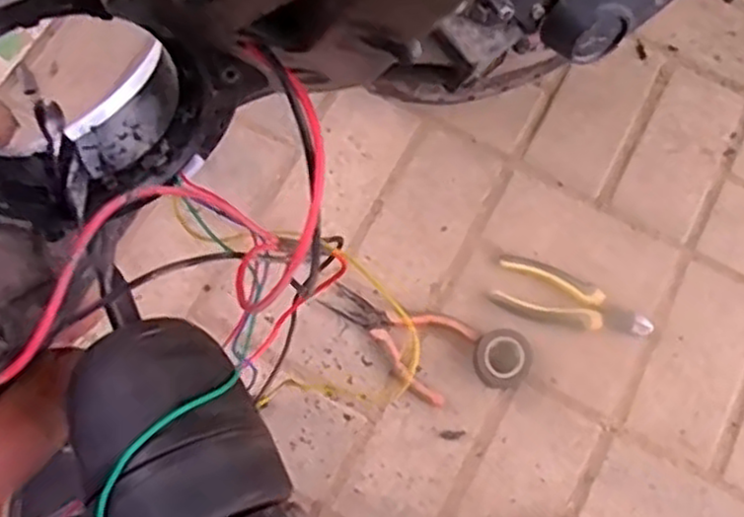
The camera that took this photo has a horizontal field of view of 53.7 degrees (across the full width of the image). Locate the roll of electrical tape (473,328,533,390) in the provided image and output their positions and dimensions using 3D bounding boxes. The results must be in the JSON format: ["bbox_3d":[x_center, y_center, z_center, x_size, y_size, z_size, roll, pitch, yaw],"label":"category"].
[{"bbox_3d":[0.120,0.091,0.677,0.050,0.019,0.054,0,76,-2],"label":"roll of electrical tape"}]

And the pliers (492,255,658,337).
[{"bbox_3d":[0.193,0.043,0.708,0.151,0.019,0.057,20,77,3],"label":"pliers"}]

